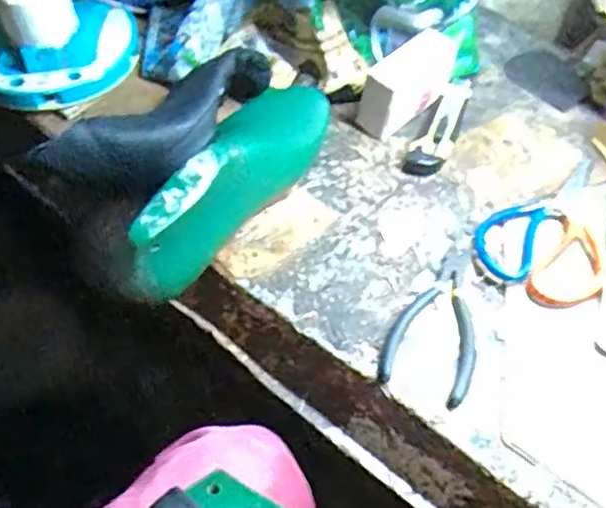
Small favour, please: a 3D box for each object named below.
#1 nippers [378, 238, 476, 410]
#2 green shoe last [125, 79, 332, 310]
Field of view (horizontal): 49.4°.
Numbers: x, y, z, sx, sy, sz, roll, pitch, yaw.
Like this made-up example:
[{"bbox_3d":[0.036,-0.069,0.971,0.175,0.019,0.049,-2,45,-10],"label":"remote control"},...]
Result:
[{"bbox_3d":[0.111,0.043,0.518,0.065,0.010,0.156,19,53,14],"label":"nippers"},{"bbox_3d":[-0.050,-0.071,0.565,0.074,0.102,0.262,17,53,12],"label":"green shoe last"}]

